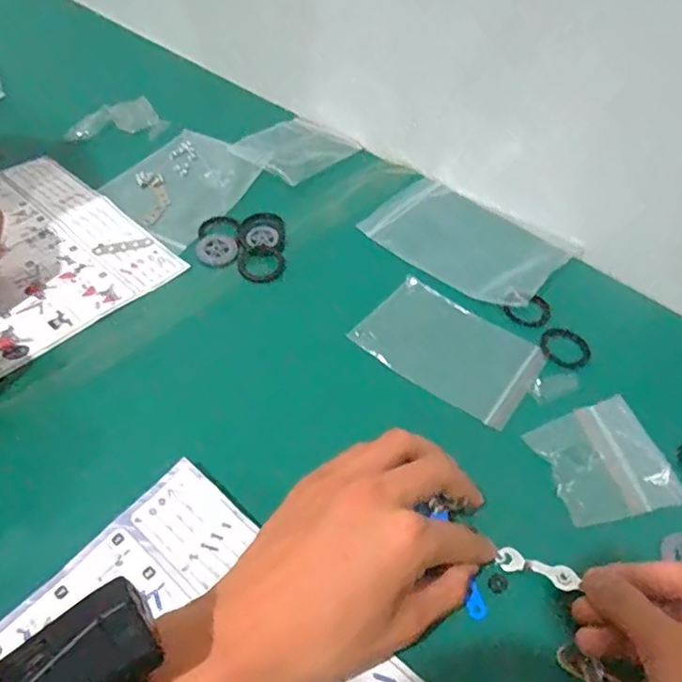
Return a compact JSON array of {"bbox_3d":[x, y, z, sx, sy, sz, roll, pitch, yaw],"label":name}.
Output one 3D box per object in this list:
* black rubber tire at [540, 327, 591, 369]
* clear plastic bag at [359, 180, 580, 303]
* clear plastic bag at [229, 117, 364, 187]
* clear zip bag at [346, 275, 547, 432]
[{"bbox_3d":[0.173,0.005,0.450,0.037,0.004,0.039,2,49,-2],"label":"black rubber tire"},{"bbox_3d":[0.112,-0.092,0.519,0.166,0.012,0.113,30,54,21],"label":"clear plastic bag"},{"bbox_3d":[-0.046,-0.202,0.599,0.087,0.022,0.114,32,55,22],"label":"clear plastic bag"},{"bbox_3d":[0.082,0.005,0.442,0.126,0.008,0.088,32,53,18],"label":"clear zip bag"}]

